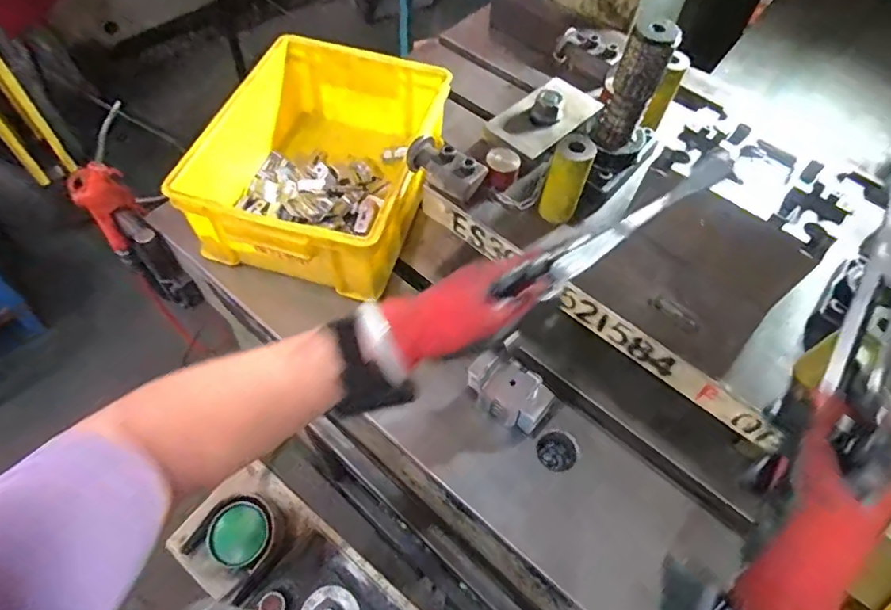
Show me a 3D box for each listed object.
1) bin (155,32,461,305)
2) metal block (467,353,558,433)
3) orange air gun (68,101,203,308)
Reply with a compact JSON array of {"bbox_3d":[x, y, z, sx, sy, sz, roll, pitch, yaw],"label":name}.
[{"bbox_3d":[-0.161,-0.194,0.733,0.260,0.131,0.346,14,58,5],"label":"bin"},{"bbox_3d":[0.070,0.097,0.595,0.091,0.055,0.059,40,64,20],"label":"metal block"},{"bbox_3d":[-0.439,-0.086,0.762,0.068,0.232,0.114,-42,30,-25],"label":"orange air gun"}]

